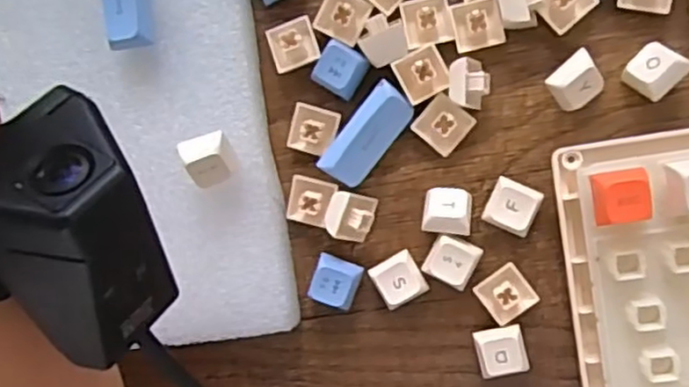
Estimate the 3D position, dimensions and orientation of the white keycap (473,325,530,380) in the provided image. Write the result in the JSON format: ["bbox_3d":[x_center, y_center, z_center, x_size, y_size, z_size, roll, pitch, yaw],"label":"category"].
[{"bbox_3d":[0.060,0.060,0.264,0.018,0.010,0.018,-14,90,9],"label":"white keycap"}]

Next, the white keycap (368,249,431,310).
[{"bbox_3d":[0.021,0.033,0.269,0.018,0.012,0.018,-30,88,8],"label":"white keycap"}]

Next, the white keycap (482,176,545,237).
[{"bbox_3d":[0.063,0.005,0.260,0.018,0.013,0.019,24,96,7],"label":"white keycap"}]

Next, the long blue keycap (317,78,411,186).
[{"bbox_3d":[0.008,-0.022,0.263,0.018,0.007,0.041,39,97,5],"label":"long blue keycap"}]

